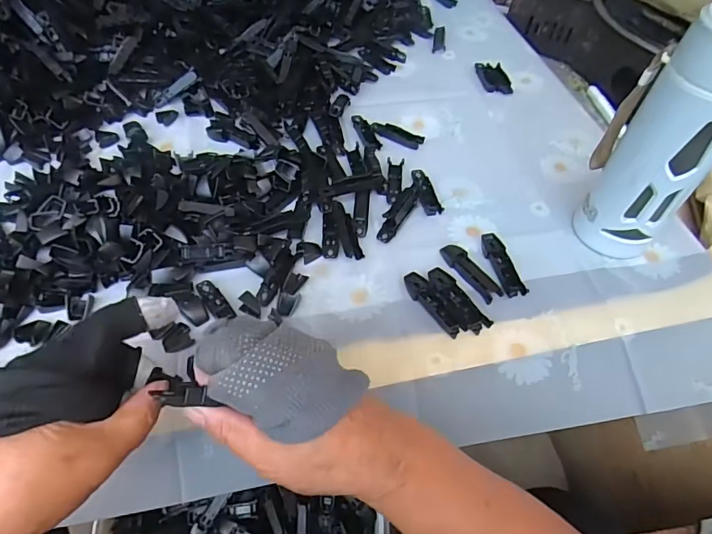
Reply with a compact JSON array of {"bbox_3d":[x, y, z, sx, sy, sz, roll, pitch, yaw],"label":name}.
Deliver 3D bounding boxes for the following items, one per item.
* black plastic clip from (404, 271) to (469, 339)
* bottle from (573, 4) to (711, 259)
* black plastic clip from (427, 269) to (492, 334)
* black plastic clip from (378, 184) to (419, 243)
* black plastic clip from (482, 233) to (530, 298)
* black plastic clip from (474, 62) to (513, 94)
[{"bbox_3d":[0.066,0.031,0.413,0.020,0.007,0.068,-24,59,-20],"label":"black plastic clip"},{"bbox_3d":[0.256,-0.097,0.397,0.070,0.208,0.069,4,54,-1],"label":"bottle"},{"bbox_3d":[0.086,0.028,0.414,0.021,0.007,0.068,-26,59,-21],"label":"black plastic clip"},{"bbox_3d":[0.043,-0.055,0.466,0.015,0.021,0.071,29,57,16],"label":"black plastic clip"},{"bbox_3d":[0.134,-0.002,0.443,0.020,0.008,0.069,-8,55,-10],"label":"black plastic clip"},{"bbox_3d":[0.179,-0.248,0.629,0.037,0.004,0.065,-4,54,-7],"label":"black plastic clip"}]

